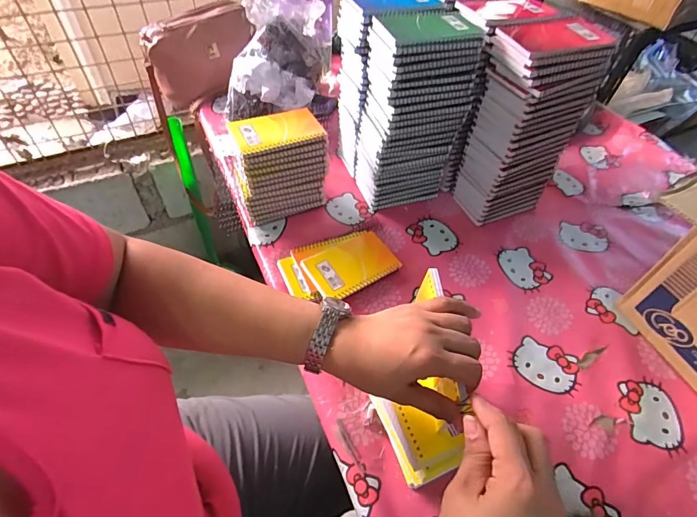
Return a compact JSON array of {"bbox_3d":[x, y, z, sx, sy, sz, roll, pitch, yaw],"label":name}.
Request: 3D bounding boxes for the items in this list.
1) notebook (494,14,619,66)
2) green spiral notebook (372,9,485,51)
[{"bbox_3d":[0.275,-0.296,0.528,0.142,0.019,0.097,-11,52,-12],"label":"notebook"},{"bbox_3d":[0.107,-0.316,0.539,0.140,0.009,0.103,-17,53,-17],"label":"green spiral notebook"}]

